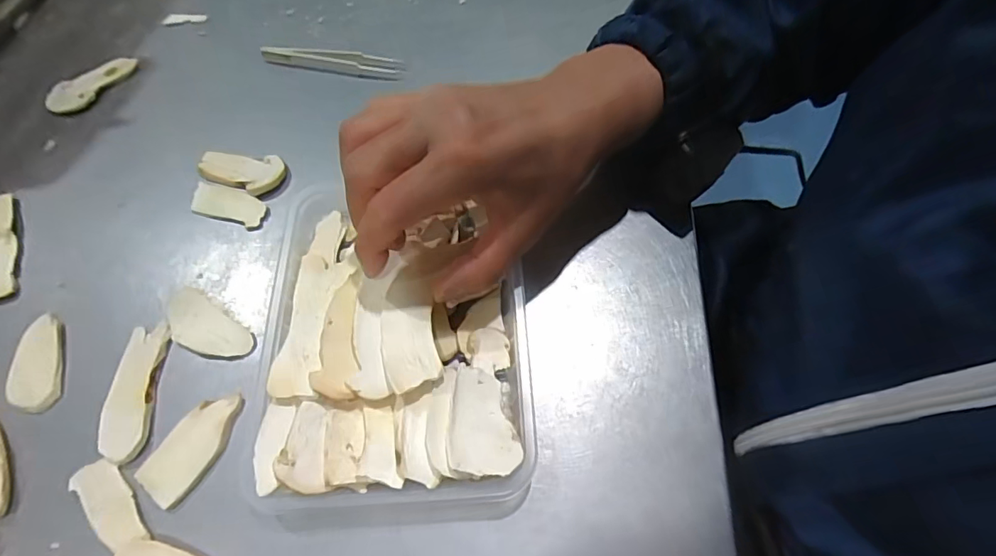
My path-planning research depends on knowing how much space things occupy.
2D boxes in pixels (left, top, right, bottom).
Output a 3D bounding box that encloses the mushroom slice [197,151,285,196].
[{"bbox_3d":[-0.169,-0.072,0.321,0.058,0.005,0.030,16,64,8],"label":"mushroom slice"}]

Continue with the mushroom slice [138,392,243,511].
[{"bbox_3d":[-0.151,0.082,0.240,0.027,0.004,0.054,32,67,16],"label":"mushroom slice"}]

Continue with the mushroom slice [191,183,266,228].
[{"bbox_3d":[-0.172,-0.047,0.310,0.049,0.004,0.020,16,64,8],"label":"mushroom slice"}]

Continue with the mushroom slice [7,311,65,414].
[{"bbox_3d":[-0.249,0.045,0.261,0.023,0.006,0.053,-17,64,-9],"label":"mushroom slice"}]

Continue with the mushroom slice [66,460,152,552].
[{"bbox_3d":[-0.183,0.107,0.228,0.048,0.004,0.018,40,69,18],"label":"mushroom slice"}]

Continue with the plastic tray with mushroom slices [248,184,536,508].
[{"bbox_3d":[-0.055,0.023,0.256,0.137,0.030,0.173,-3,63,-1],"label":"plastic tray with mushroom slices"}]

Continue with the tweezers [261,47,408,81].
[{"bbox_3d":[-0.128,-0.165,0.371,0.106,0.012,0.018,6,63,3],"label":"tweezers"}]

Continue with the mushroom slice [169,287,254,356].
[{"bbox_3d":[-0.165,0.027,0.271,0.058,0.004,0.025,32,67,16],"label":"mushroom slice"}]

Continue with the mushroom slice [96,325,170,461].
[{"bbox_3d":[-0.191,0.058,0.253,0.021,0.004,0.070,-3,63,-1],"label":"mushroom slice"}]

